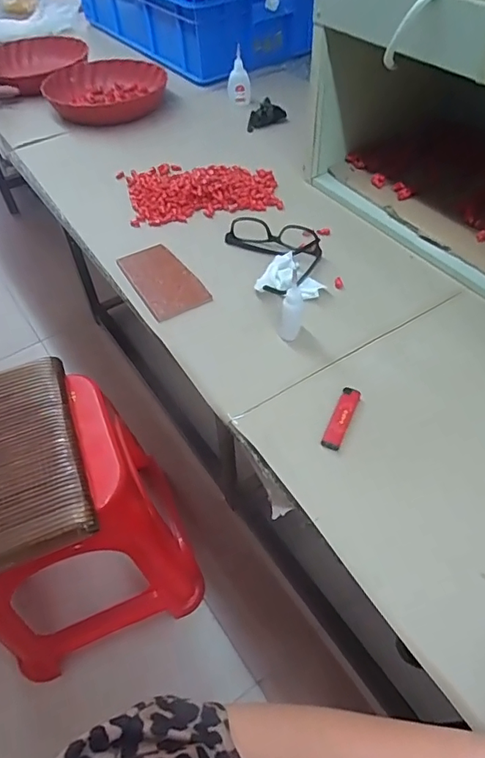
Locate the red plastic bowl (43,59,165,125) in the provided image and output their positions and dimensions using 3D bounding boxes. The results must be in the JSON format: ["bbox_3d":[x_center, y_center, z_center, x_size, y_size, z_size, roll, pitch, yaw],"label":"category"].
[{"bbox_3d":[-0.287,-0.611,1.017,0.241,0.051,0.210,-20,52,-15],"label":"red plastic bowl"}]

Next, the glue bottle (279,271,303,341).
[{"bbox_3d":[0.054,-0.075,0.537,0.023,0.086,0.023,3,50,4],"label":"glue bottle"}]

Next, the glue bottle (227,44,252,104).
[{"bbox_3d":[-0.008,-0.607,0.964,0.046,0.094,0.028,-1,50,1],"label":"glue bottle"}]

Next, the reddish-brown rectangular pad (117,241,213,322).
[{"bbox_3d":[-0.106,-0.133,0.635,0.075,0.010,0.135,-26,54,-19],"label":"reddish-brown rectangular pad"}]

